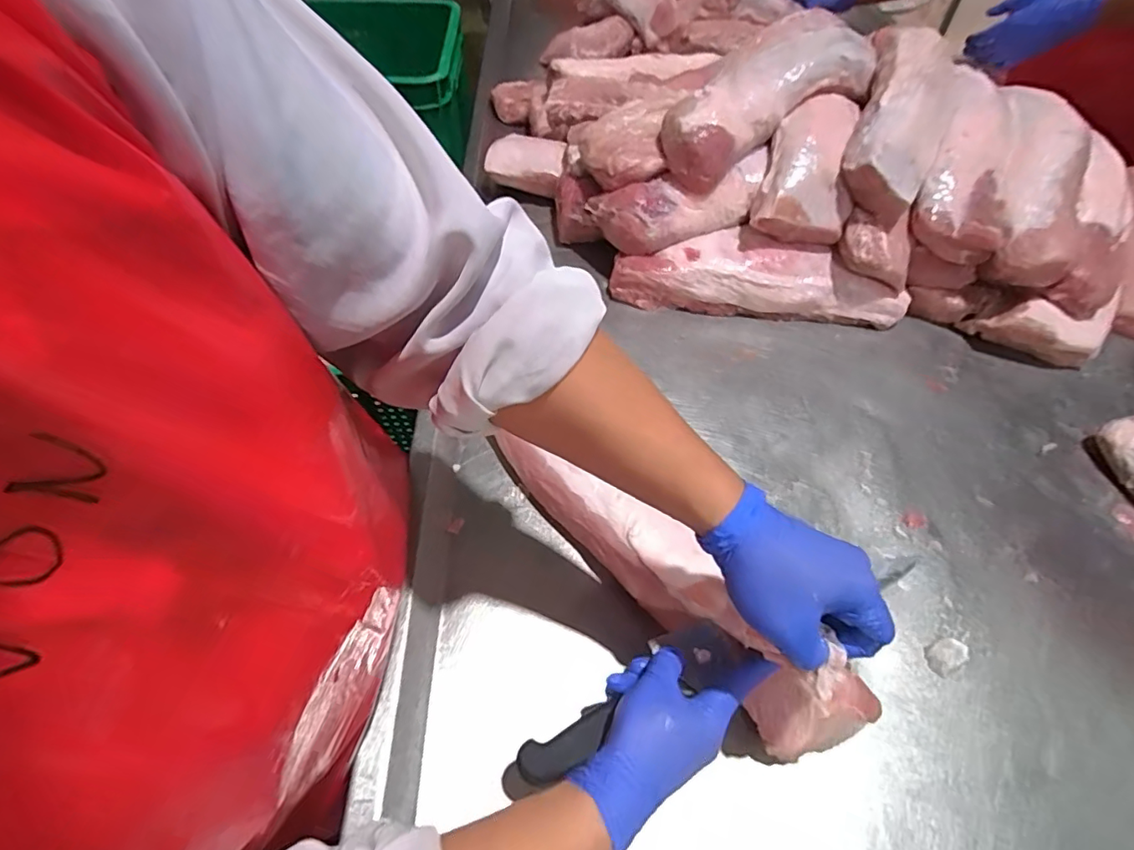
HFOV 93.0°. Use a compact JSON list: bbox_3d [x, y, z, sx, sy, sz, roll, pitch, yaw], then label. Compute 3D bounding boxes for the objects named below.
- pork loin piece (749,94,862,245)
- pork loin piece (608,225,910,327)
[{"bbox_3d":[0.371,-0.395,0.795,0.134,0.081,0.278,19,72,12],"label":"pork loin piece"},{"bbox_3d":[0.282,-0.225,0.807,0.421,0.079,0.094,3,54,1],"label":"pork loin piece"}]

